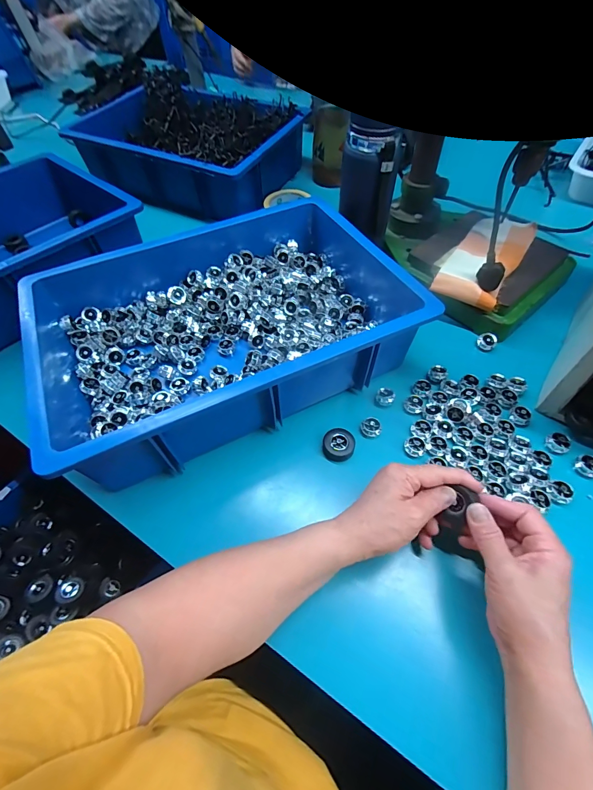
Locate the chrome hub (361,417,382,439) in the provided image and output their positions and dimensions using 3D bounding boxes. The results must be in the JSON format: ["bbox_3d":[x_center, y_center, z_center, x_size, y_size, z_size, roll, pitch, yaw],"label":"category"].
[{"bbox_3d":[0.092,0.040,0.426,0.027,0.012,0.022,-8,57,-2],"label":"chrome hub"}]

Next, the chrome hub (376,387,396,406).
[{"bbox_3d":[0.114,0.001,0.448,0.022,0.009,0.023,-1,57,2],"label":"chrome hub"}]

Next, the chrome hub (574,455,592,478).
[{"bbox_3d":[0.324,0.078,0.389,0.020,0.012,0.023,-25,59,-13],"label":"chrome hub"}]

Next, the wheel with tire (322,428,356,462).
[{"bbox_3d":[0.050,0.058,0.413,0.036,0.013,0.037,-1,57,2],"label":"wheel with tire"}]

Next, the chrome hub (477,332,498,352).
[{"bbox_3d":[0.274,-0.078,0.505,0.025,0.017,0.023,-1,57,2],"label":"chrome hub"}]

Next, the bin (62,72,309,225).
[{"bbox_3d":[-0.254,-0.571,0.807,0.486,0.131,0.305,22,61,16],"label":"bin"}]

